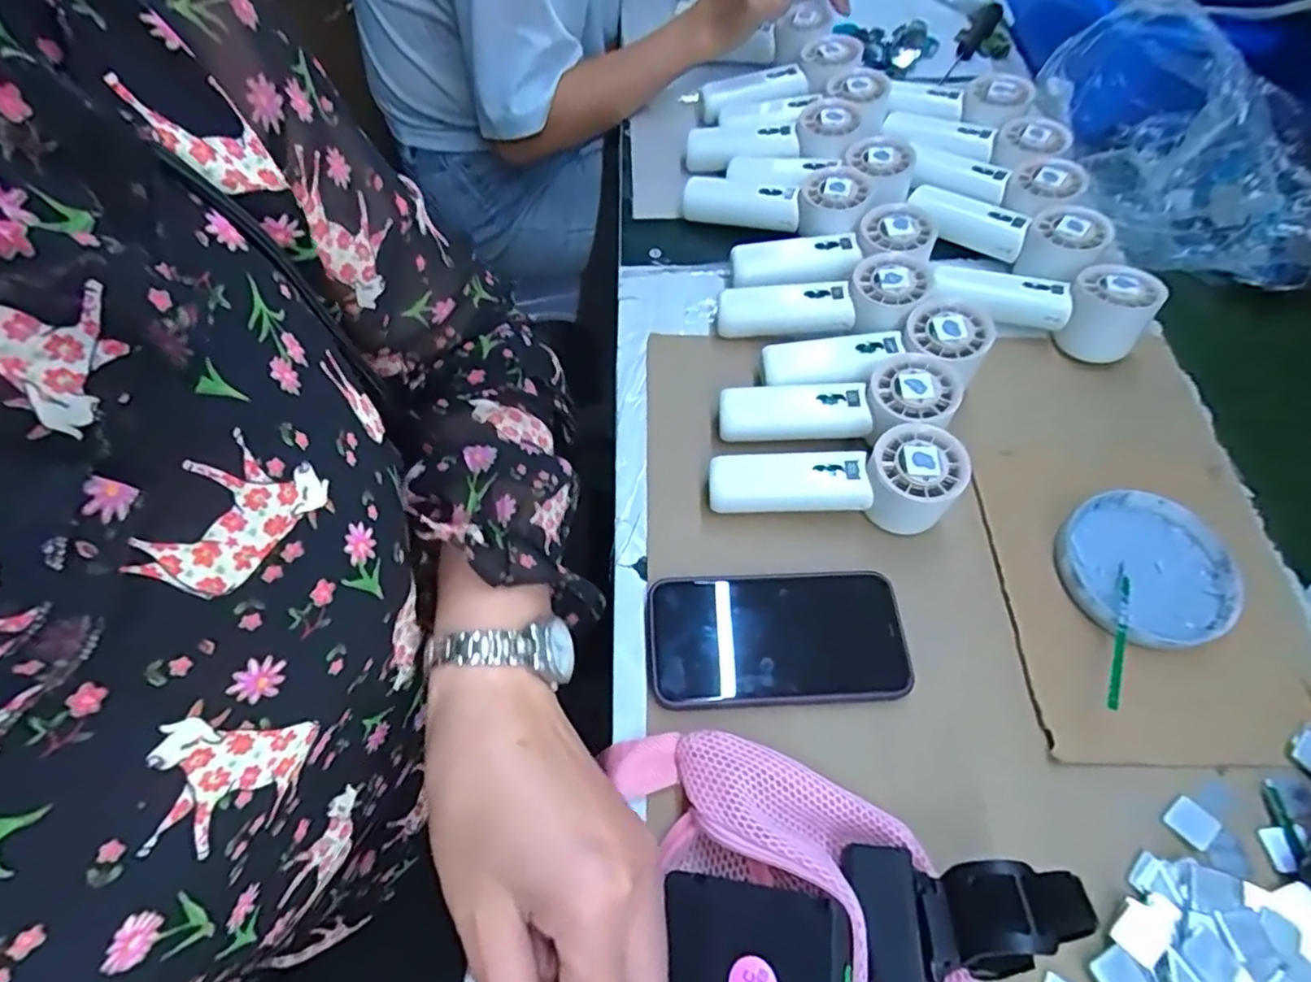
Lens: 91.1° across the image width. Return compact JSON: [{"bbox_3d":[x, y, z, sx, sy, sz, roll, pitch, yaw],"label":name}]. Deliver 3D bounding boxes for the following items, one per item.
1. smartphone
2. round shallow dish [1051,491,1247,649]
[{"bbox_3d":[0.073,0.088,0.384,0.150,0.018,0.074,-2,62,-1],"label":"smartphone"},{"bbox_3d":[0.312,0.048,0.406,0.107,0.008,0.098,0,62,0],"label":"round shallow dish"}]

